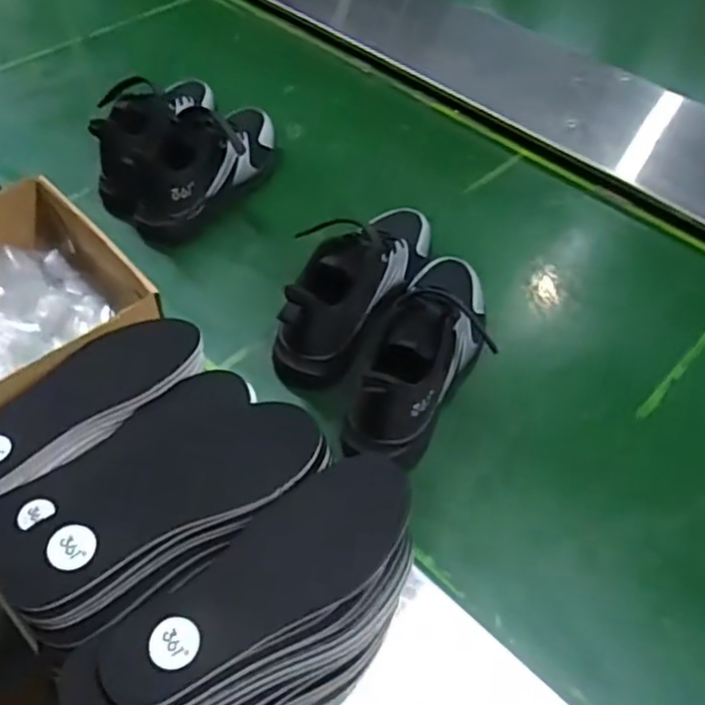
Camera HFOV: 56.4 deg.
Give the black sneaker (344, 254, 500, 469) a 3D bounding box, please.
[{"bbox_3d":[0.072,-0.007,0.623,0.088,0.089,0.231,19,53,12],"label":"black sneaker"}]

